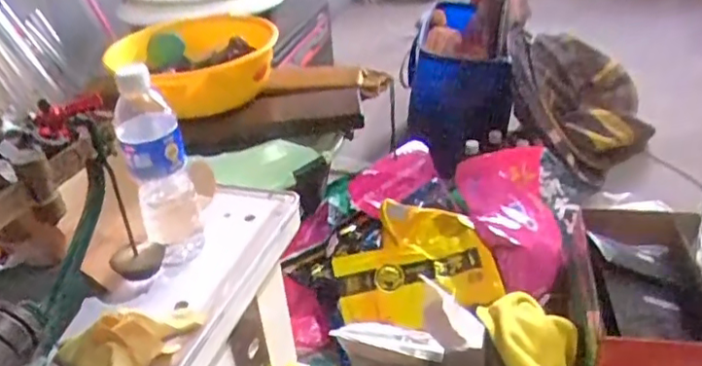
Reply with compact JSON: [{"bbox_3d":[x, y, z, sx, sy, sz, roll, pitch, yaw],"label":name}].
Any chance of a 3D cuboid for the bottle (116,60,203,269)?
[{"bbox_3d":[-0.208,-0.022,0.651,0.067,0.217,0.060,-16,33,-16],"label":"bottle"}]

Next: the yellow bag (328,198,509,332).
[{"bbox_3d":[0.108,0.138,1.091,0.281,0.062,0.224,-15,69,1],"label":"yellow bag"}]

